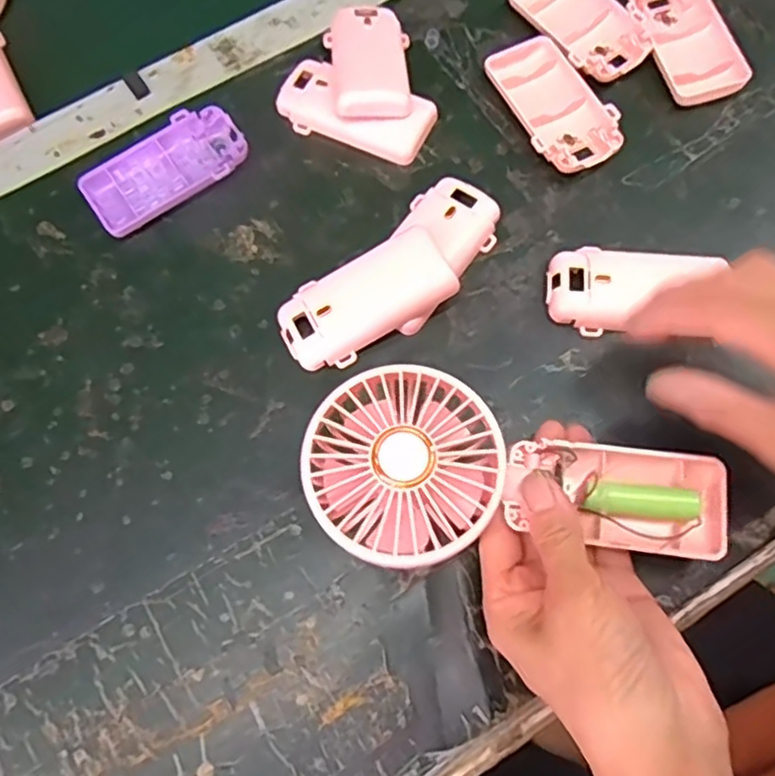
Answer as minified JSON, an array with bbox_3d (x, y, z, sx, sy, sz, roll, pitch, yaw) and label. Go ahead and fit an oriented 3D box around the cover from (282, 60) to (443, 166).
[{"bbox_3d":[-0.020,-0.170,0.402,0.094,0.018,0.043,23,74,9],"label":"cover"}]

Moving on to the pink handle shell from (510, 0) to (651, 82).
[{"bbox_3d":[0.120,-0.232,0.417,0.049,0.012,0.097,-32,74,-8],"label":"pink handle shell"}]

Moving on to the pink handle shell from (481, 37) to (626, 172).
[{"bbox_3d":[0.099,-0.168,0.396,0.049,0.015,0.095,-27,73,-6],"label":"pink handle shell"}]

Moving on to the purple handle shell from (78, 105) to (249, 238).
[{"bbox_3d":[-0.130,-0.128,0.395,0.095,0.015,0.049,-36,74,-9],"label":"purple handle shell"}]

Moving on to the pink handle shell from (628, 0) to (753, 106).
[{"bbox_3d":[0.183,-0.217,0.409,0.046,0.016,0.095,-13,72,-2],"label":"pink handle shell"}]

